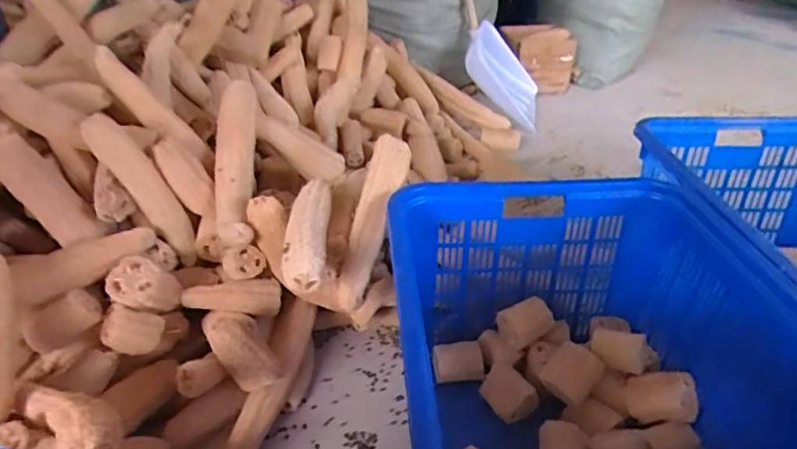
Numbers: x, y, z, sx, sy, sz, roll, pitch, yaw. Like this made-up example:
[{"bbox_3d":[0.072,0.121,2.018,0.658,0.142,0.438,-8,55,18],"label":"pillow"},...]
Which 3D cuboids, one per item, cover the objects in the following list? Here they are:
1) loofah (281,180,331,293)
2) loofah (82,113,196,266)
[{"bbox_3d":[-0.163,0.008,0.977,0.076,0.067,0.281,-1,32,-2],"label":"loofah"},{"bbox_3d":[-0.494,-0.067,1.069,0.067,0.329,0.060,-20,20,32],"label":"loofah"}]

